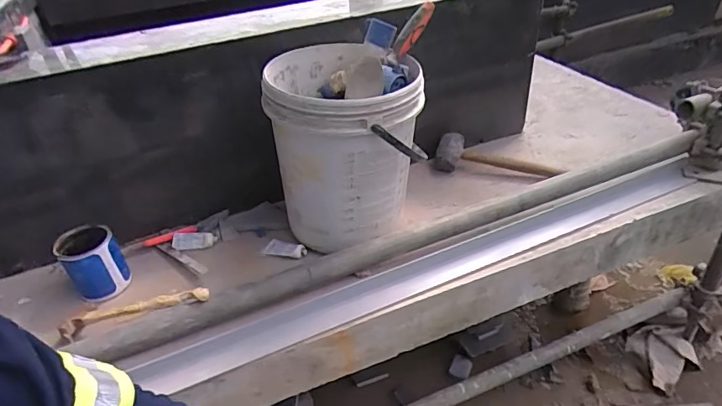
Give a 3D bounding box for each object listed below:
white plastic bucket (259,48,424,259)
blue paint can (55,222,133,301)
[{"bbox_3d":[-0.028,-0.110,1.006,0.291,0.367,0.317,-9,35,-3],"label":"white plastic bucket"},{"bbox_3d":[-0.545,0.123,0.972,0.102,0.138,0.109,-4,35,3],"label":"blue paint can"}]

